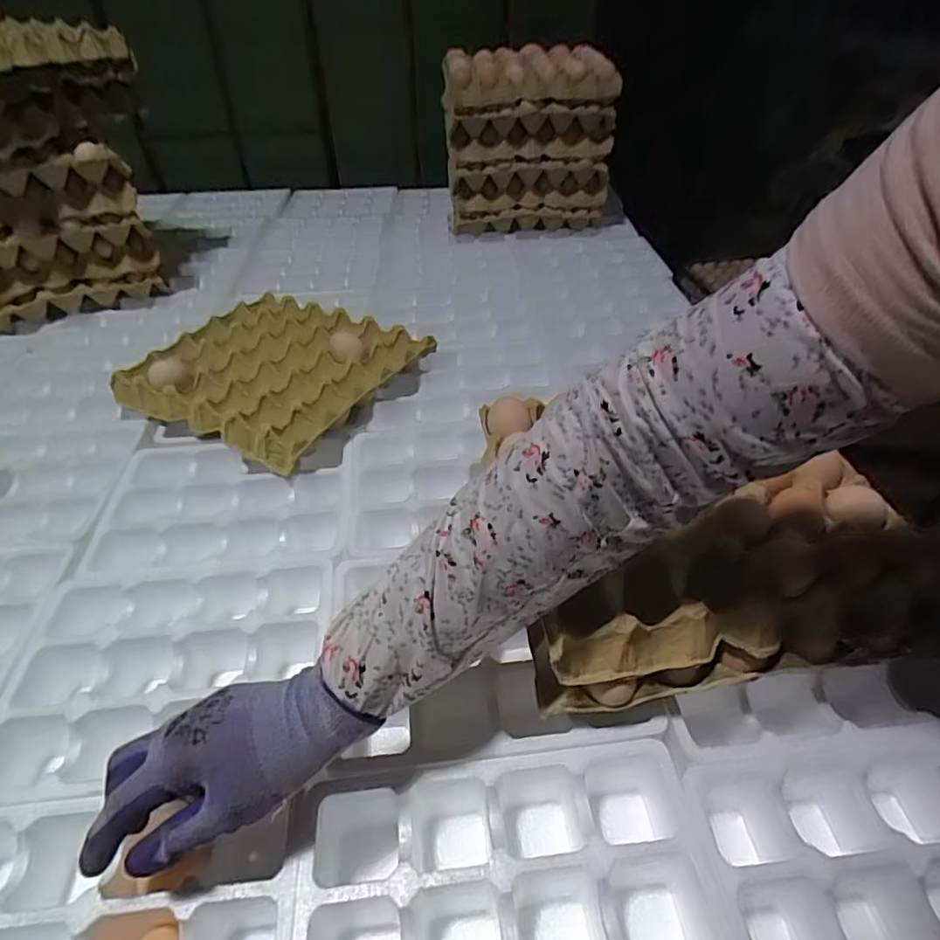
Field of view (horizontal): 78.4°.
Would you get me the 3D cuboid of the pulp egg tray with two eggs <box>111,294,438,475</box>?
[{"bbox_3d":[-0.239,-0.132,0.724,0.289,0.049,0.282,17,45,20],"label":"pulp egg tray with two eggs"}]

